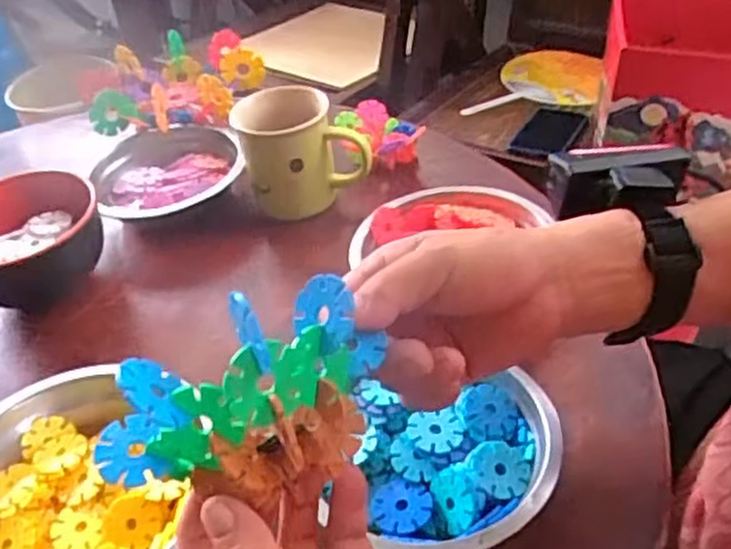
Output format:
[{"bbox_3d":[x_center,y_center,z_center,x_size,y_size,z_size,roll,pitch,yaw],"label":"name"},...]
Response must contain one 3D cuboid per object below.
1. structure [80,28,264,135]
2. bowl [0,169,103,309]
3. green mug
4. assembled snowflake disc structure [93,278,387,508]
[{"bbox_3d":[-0.186,-0.187,0.756,0.171,0.054,0.134,-7,42,-4],"label":"structure"},{"bbox_3d":[-0.274,-0.028,0.611,0.124,0.055,0.099,-30,45,-24],"label":"bowl"},{"bbox_3d":[-0.056,-0.105,0.657,0.101,0.086,0.074,-17,41,-11],"label":"green mug"},{"bbox_3d":[-0.042,0.043,0.289,0.115,0.064,0.058,-23,45,-20],"label":"assembled snowflake disc structure"}]

